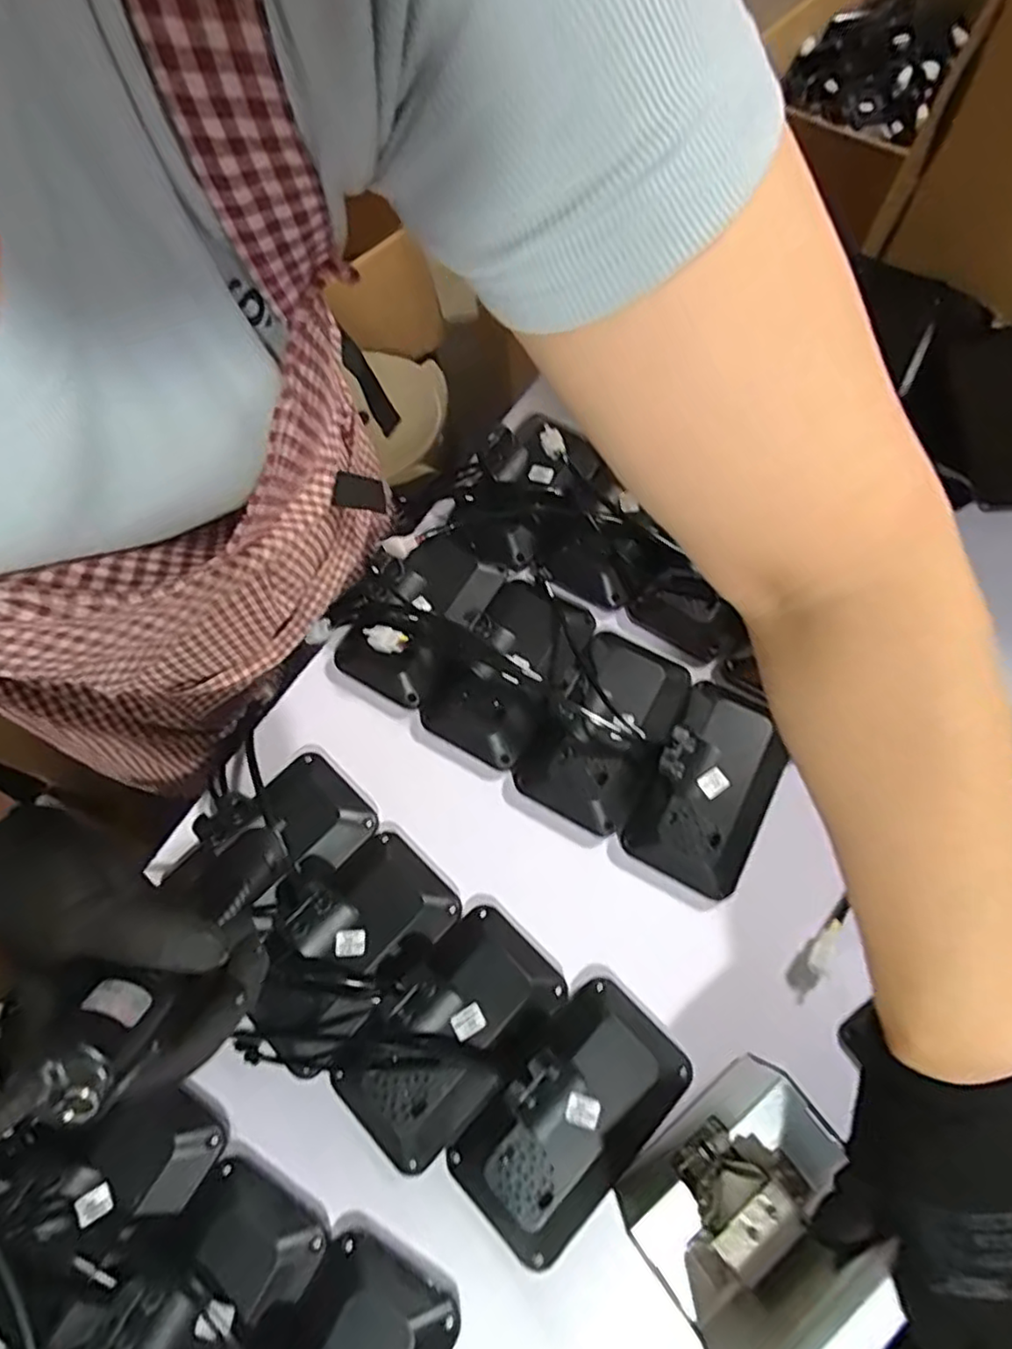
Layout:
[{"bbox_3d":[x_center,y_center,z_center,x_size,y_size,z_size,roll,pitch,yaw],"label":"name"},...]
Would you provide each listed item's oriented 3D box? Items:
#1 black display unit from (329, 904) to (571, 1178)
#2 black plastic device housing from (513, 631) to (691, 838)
[{"bbox_3d":[-0.044,0.241,0.448,0.104,0.039,0.161,41,75,16],"label":"black display unit"},{"bbox_3d":[0.082,0.038,0.527,0.088,0.056,0.158,29,72,12],"label":"black plastic device housing"}]

